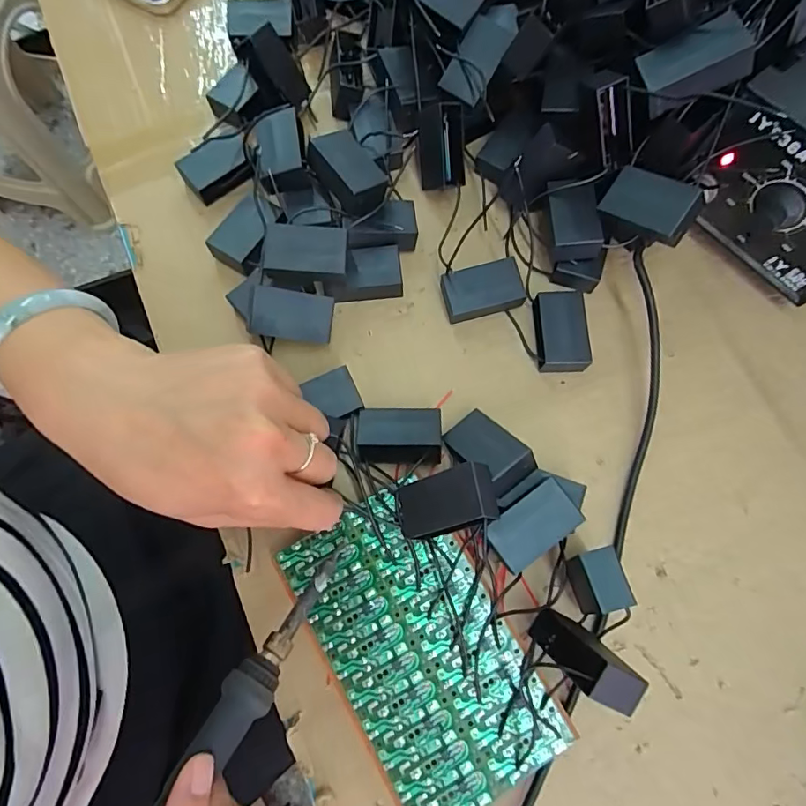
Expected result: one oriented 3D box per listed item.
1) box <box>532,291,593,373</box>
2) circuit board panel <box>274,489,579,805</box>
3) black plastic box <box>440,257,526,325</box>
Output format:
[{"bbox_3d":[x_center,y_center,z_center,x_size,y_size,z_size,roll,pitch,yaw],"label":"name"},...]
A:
[{"bbox_3d":[0.099,-0.044,0.310,0.029,0.018,0.047,-5,75,-1],"label":"box"},{"bbox_3d":[0.009,0.129,0.265,0.090,0.013,0.155,-30,77,-8],"label":"circuit board panel"},{"bbox_3d":[0.050,-0.071,0.316,0.050,0.021,0.026,-12,75,-3],"label":"black plastic box"}]

